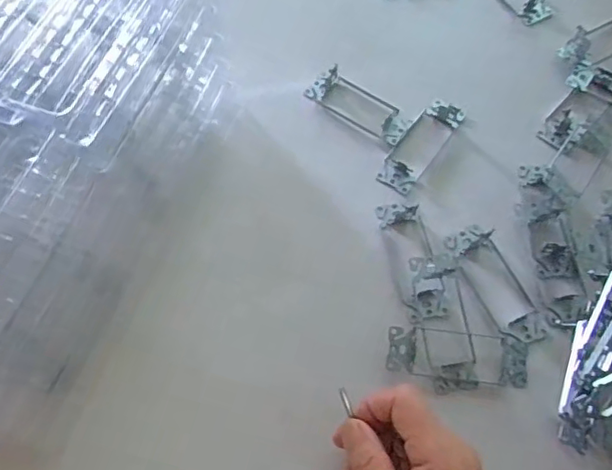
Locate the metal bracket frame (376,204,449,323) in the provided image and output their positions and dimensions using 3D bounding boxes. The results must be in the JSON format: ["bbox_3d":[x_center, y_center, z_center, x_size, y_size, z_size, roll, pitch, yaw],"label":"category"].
[{"bbox_3d":[0.086,0.018,0.459,0.039,0.012,0.104,-11,66,-3],"label":"metal bracket frame"}]

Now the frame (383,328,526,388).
[{"bbox_3d":[0.116,0.091,0.424,0.105,0.009,0.037,6,67,4],"label":"frame"}]

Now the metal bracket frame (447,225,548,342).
[{"bbox_3d":[0.154,0.037,0.449,0.038,0.015,0.105,-23,68,-9],"label":"metal bracket frame"}]

